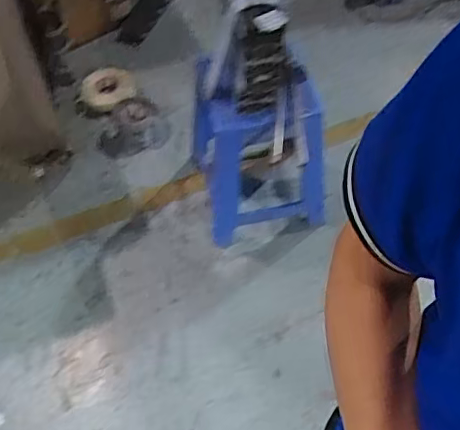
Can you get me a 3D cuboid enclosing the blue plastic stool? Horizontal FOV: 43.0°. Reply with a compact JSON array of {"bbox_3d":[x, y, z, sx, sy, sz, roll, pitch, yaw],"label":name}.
[{"bbox_3d":[0.085,-0.196,1.586,0.342,0.494,0.306,-6,56,-2],"label":"blue plastic stool"}]

